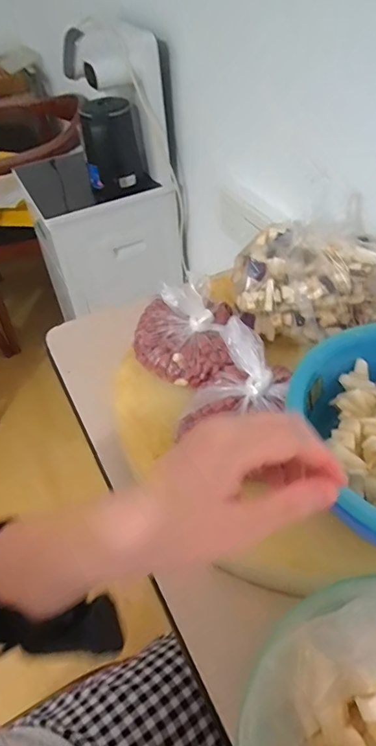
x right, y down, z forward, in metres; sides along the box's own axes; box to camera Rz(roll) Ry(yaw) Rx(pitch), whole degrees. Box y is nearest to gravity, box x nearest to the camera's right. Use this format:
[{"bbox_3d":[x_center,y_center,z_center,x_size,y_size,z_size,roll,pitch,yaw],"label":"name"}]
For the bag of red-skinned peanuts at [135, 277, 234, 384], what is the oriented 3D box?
[{"bbox_3d":[-0.005,-0.050,0.495,0.105,0.069,0.107,-4,46,0],"label":"bag of red-skinned peanuts"}]

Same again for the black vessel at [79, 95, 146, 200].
[{"bbox_3d":[-0.163,-0.495,1.003,0.120,0.171,0.093,-8,46,-3],"label":"black vessel"}]

